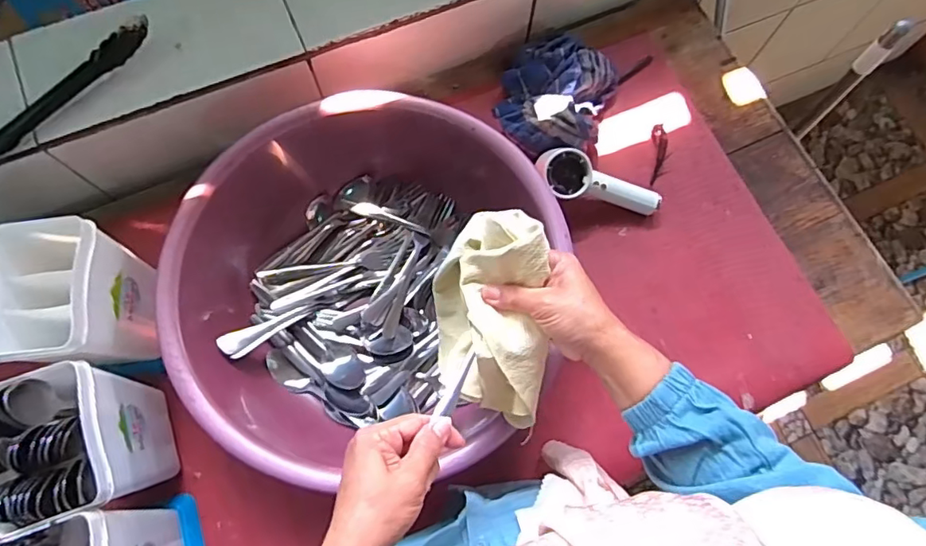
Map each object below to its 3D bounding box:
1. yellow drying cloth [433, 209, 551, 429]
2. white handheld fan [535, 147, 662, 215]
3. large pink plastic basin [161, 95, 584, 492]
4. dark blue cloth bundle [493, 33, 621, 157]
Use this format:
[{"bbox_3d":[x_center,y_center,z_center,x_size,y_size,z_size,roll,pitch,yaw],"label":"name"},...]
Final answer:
[{"bbox_3d":[0.023,0.040,0.448,0.085,0.116,0.161,-4,74,-3],"label":"yellow drying cloth"},{"bbox_3d":[0.163,-0.110,0.654,0.161,0.042,0.050,16,117,-15],"label":"white handheld fan"},{"bbox_3d":[-0.103,0.010,0.583,0.366,0.122,0.376,1,74,-2],"label":"large pink plastic basin"},{"bbox_3d":[0.116,-0.225,0.688,0.132,0.065,0.157,25,74,5],"label":"dark blue cloth bundle"}]

